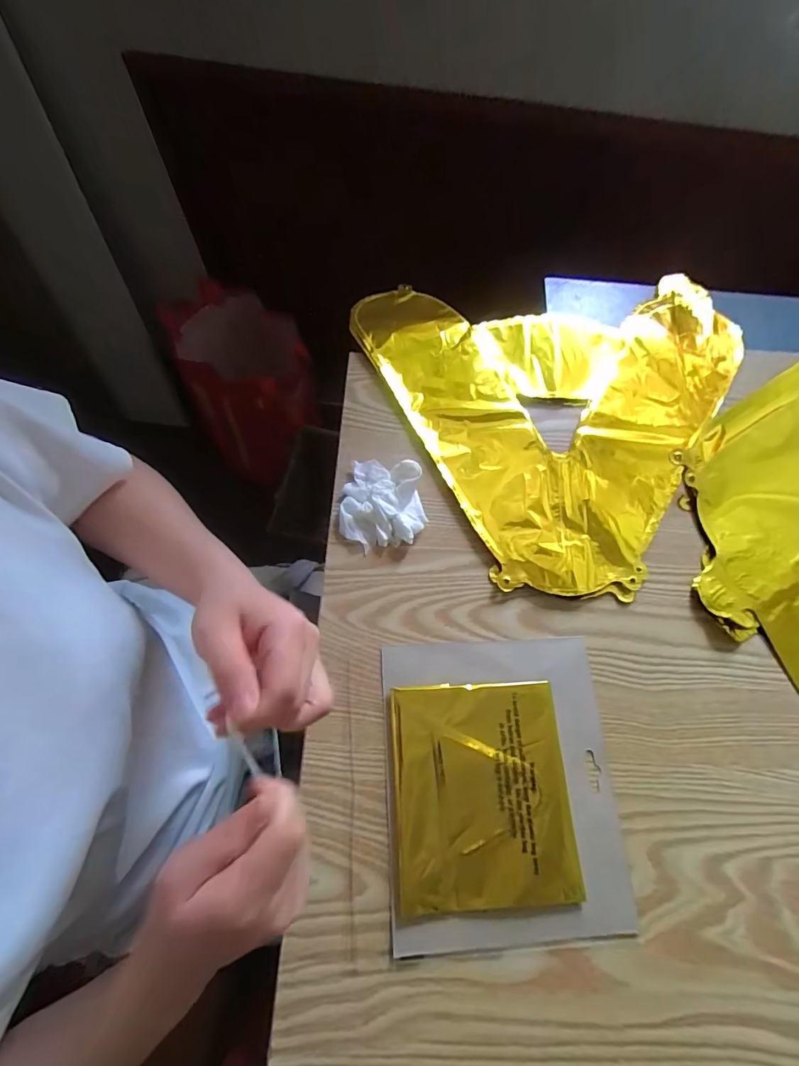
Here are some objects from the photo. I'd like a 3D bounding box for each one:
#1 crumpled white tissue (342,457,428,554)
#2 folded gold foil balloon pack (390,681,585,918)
[{"bbox_3d":[-0.016,-0.028,0.393,0.071,0.021,0.078,-2,70,-4],"label":"crumpled white tissue"},{"bbox_3d":[0.058,0.183,0.324,0.122,0.009,0.139,-2,70,-3],"label":"folded gold foil balloon pack"}]

